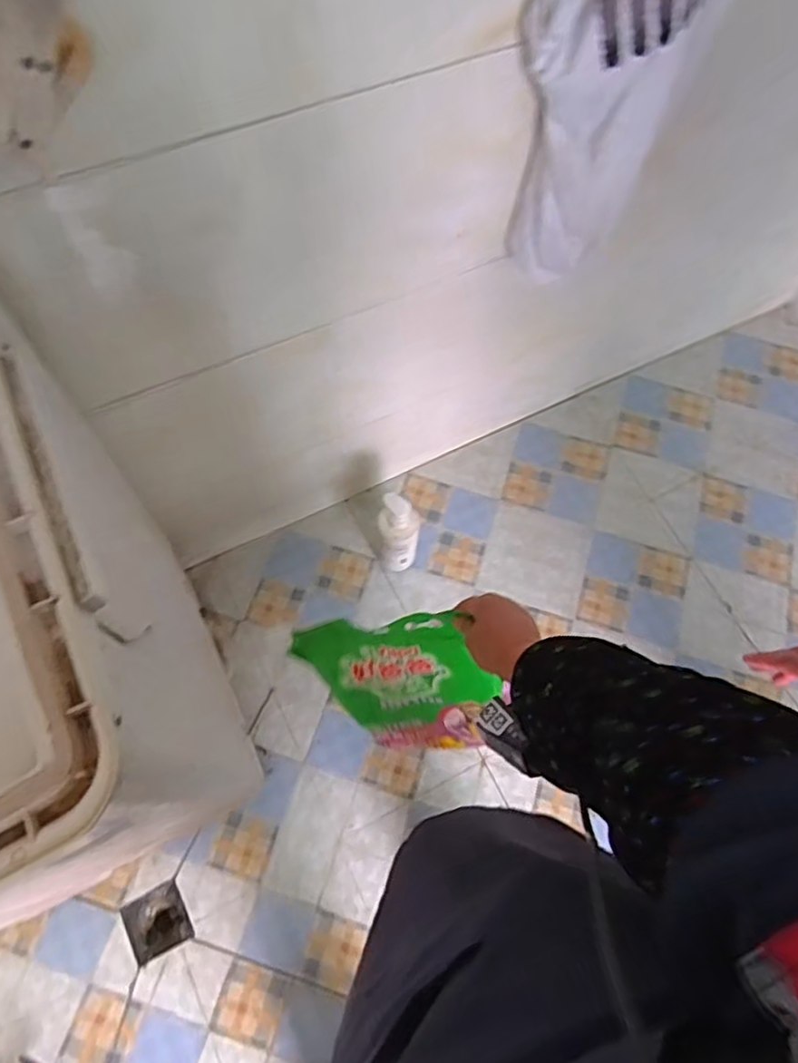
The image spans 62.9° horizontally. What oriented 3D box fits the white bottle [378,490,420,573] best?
[{"bbox_3d":[0.000,0.014,1.241,0.072,0.246,0.069,5,67,-4],"label":"white bottle"}]

